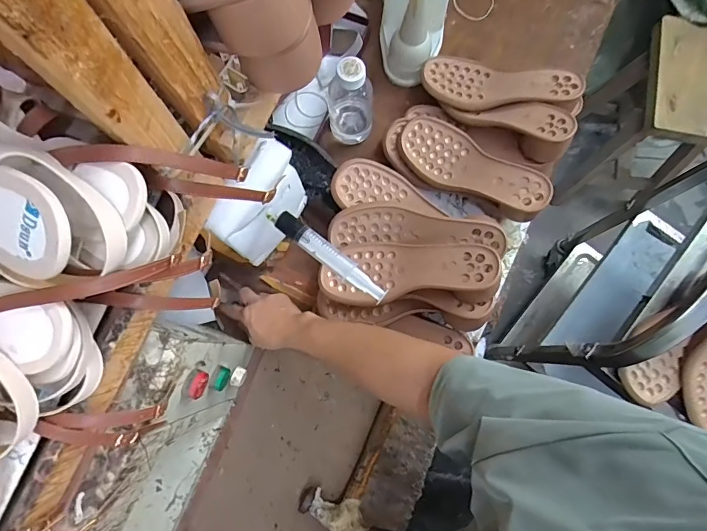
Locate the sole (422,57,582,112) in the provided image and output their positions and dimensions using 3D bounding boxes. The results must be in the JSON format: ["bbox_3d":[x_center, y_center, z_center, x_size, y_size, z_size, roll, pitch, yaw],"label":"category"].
[{"bbox_3d":[0.230,-0.289,0.655,0.234,0.024,0.092,11,78,16],"label":"sole"}]

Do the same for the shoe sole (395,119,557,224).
[{"bbox_3d":[0.174,-0.143,0.629,0.243,0.040,0.095,40,89,23],"label":"shoe sole"}]

